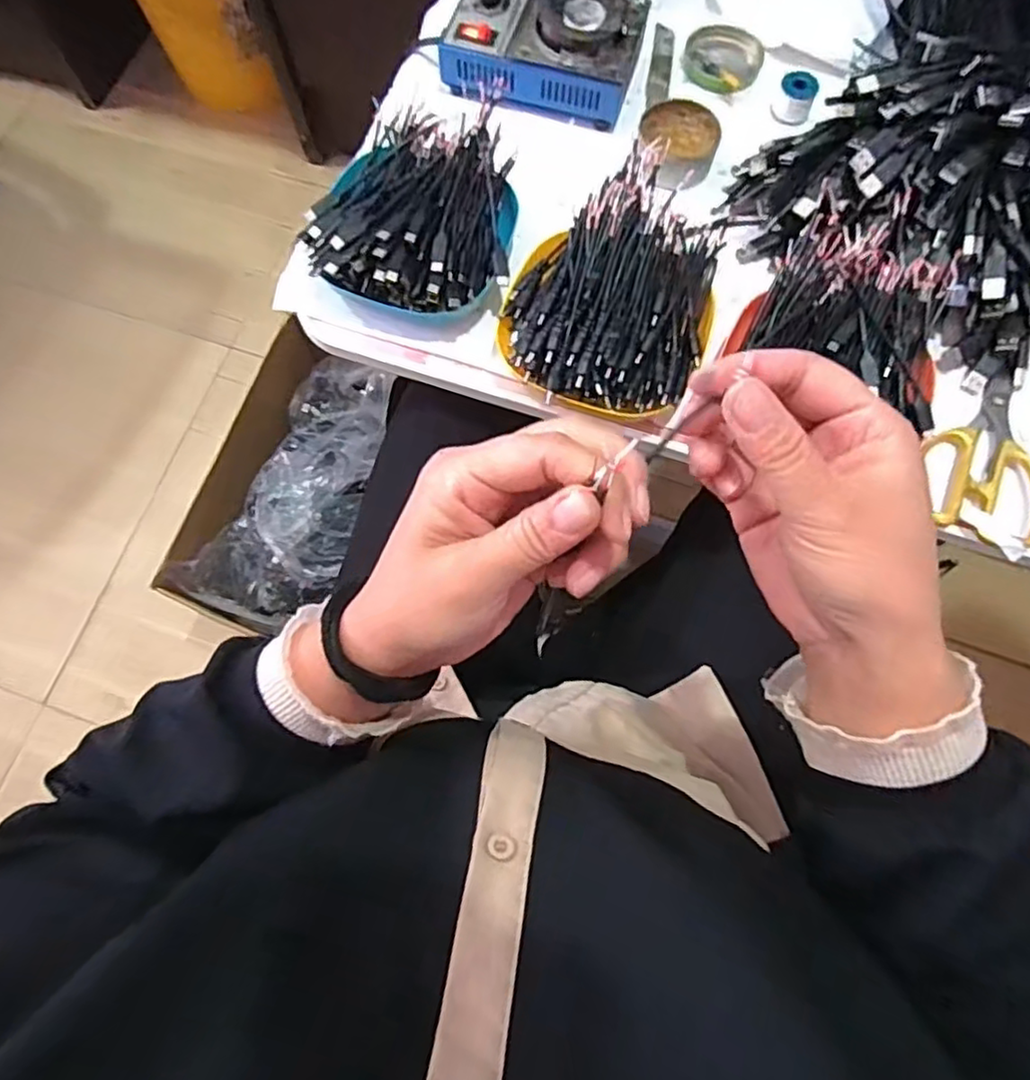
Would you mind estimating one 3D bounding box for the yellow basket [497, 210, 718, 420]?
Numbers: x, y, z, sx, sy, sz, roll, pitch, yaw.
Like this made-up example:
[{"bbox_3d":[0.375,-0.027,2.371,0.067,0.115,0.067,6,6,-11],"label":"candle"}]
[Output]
[{"bbox_3d":[0.063,-0.152,0.456,0.134,0.053,0.139,13,74,4],"label":"yellow basket"}]

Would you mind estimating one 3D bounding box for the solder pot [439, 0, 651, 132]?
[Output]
[{"bbox_3d":[0.022,-0.398,0.535,0.150,0.056,0.103,17,75,6],"label":"solder pot"}]

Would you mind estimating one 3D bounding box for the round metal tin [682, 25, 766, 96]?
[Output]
[{"bbox_3d":[0.179,-0.414,0.570,0.065,0.016,0.076,14,74,5],"label":"round metal tin"}]

